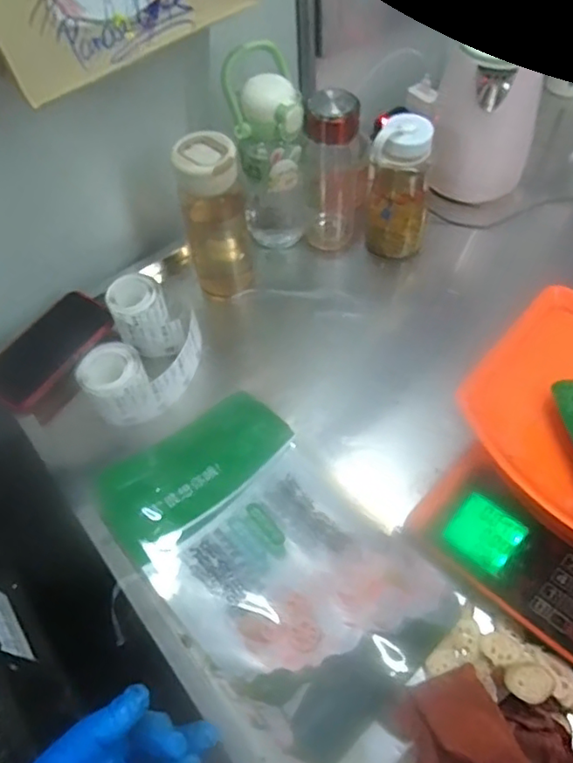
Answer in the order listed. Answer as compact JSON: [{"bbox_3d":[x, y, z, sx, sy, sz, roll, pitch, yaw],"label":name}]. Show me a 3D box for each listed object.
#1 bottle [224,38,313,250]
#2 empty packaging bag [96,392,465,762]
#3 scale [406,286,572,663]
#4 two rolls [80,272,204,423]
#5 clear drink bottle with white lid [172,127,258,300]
[{"bbox_3d":[-0.017,-0.275,0.742,0.092,0.245,0.078,-5,56,1],"label":"bottle"},{"bbox_3d":[-0.015,0.168,0.588,0.204,0.033,0.332,-39,62,-20],"label":"empty packaging bag"},{"bbox_3d":[0.289,0.089,0.534,0.281,0.160,0.267,37,66,25],"label":"scale"},{"bbox_3d":[-0.167,-0.035,0.701,0.109,0.072,0.176,8,57,9],"label":"two rolls"},{"bbox_3d":[-0.087,-0.193,0.727,0.078,0.209,0.059,-21,57,-10],"label":"clear drink bottle with white lid"}]

